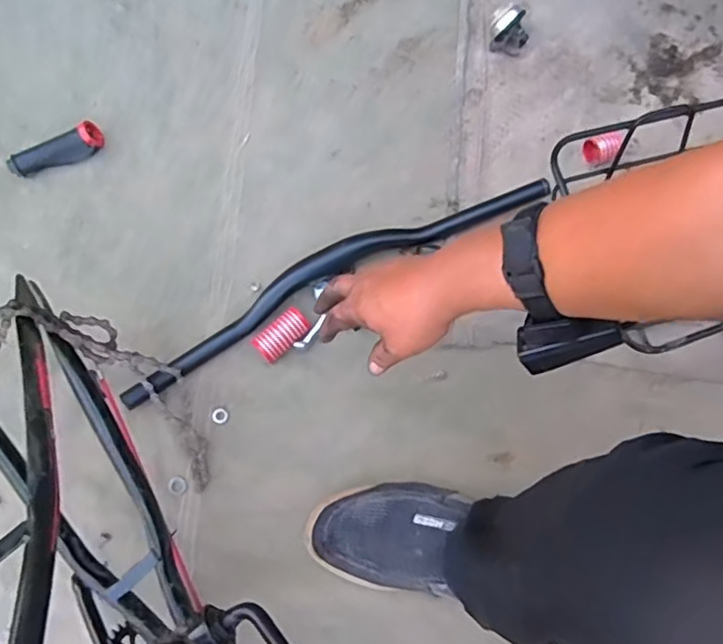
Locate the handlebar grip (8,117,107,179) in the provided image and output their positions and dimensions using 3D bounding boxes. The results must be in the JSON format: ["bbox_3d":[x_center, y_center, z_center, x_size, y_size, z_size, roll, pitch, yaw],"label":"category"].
[{"bbox_3d":[-0.364,-0.201,0.713,0.110,0.030,0.036,-32,79,-8],"label":"handlebar grip"}]

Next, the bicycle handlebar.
[{"bbox_3d":[-0.037,-0.052,0.664,0.507,0.060,0.064,-27,78,-7],"label":"bicycle handlebar"}]

